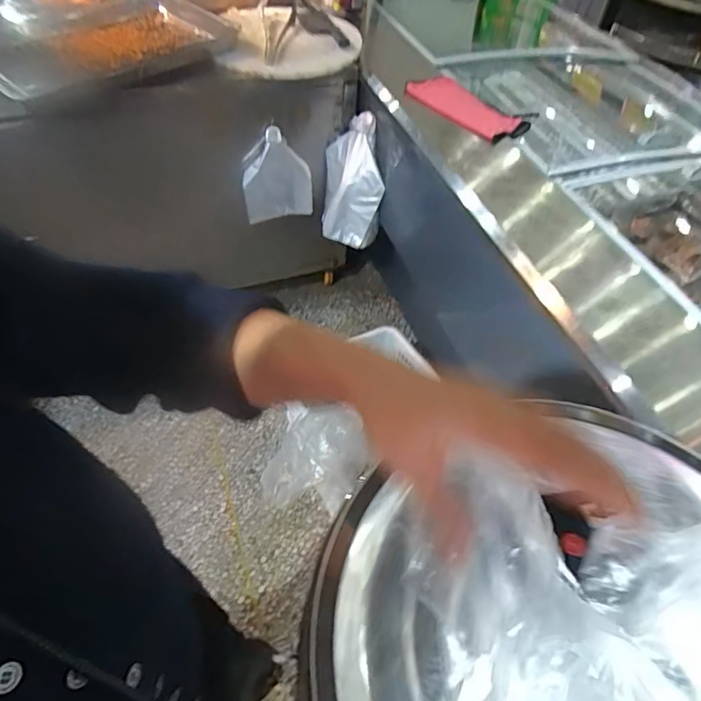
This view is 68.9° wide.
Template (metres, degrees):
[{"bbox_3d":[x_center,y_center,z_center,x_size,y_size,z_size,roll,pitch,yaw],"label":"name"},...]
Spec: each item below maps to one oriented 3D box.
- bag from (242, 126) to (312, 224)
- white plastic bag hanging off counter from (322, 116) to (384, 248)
[{"bbox_3d":[-0.214,-0.502,1.485,0.199,0.236,0.055,-12,52,-14],"label":"bag"},{"bbox_3d":[0.007,-0.486,1.478,0.171,0.305,0.186,5,50,0],"label":"white plastic bag hanging off counter"}]

